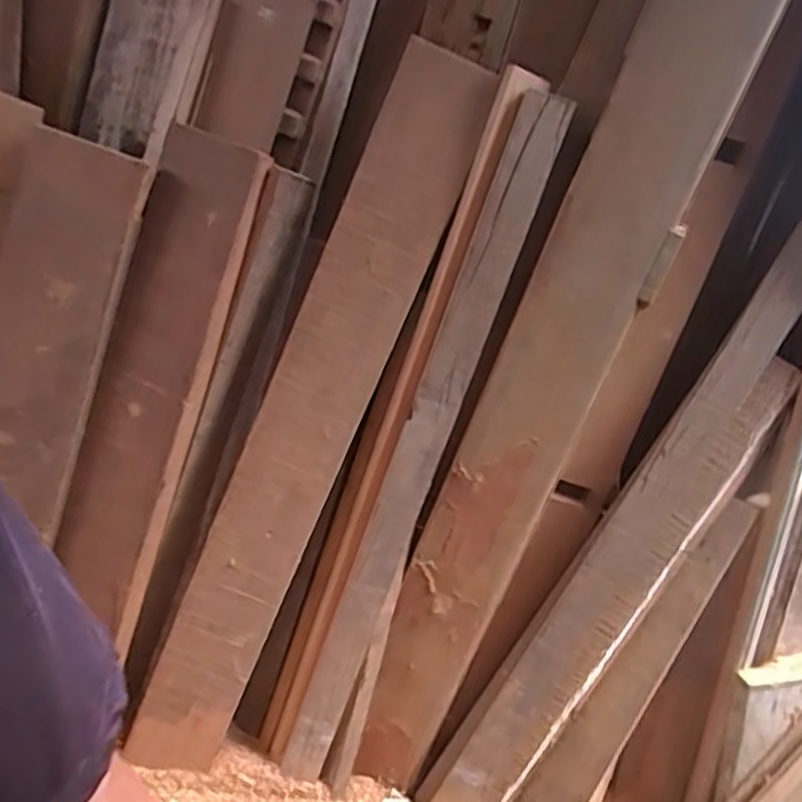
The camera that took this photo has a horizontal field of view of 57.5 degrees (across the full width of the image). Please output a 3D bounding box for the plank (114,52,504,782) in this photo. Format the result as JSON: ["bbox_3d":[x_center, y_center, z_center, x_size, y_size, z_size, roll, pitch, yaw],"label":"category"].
[{"bbox_3d":[-0.119,0.045,0.833,0.116,0.882,0.037,24,11,0],"label":"plank"}]

